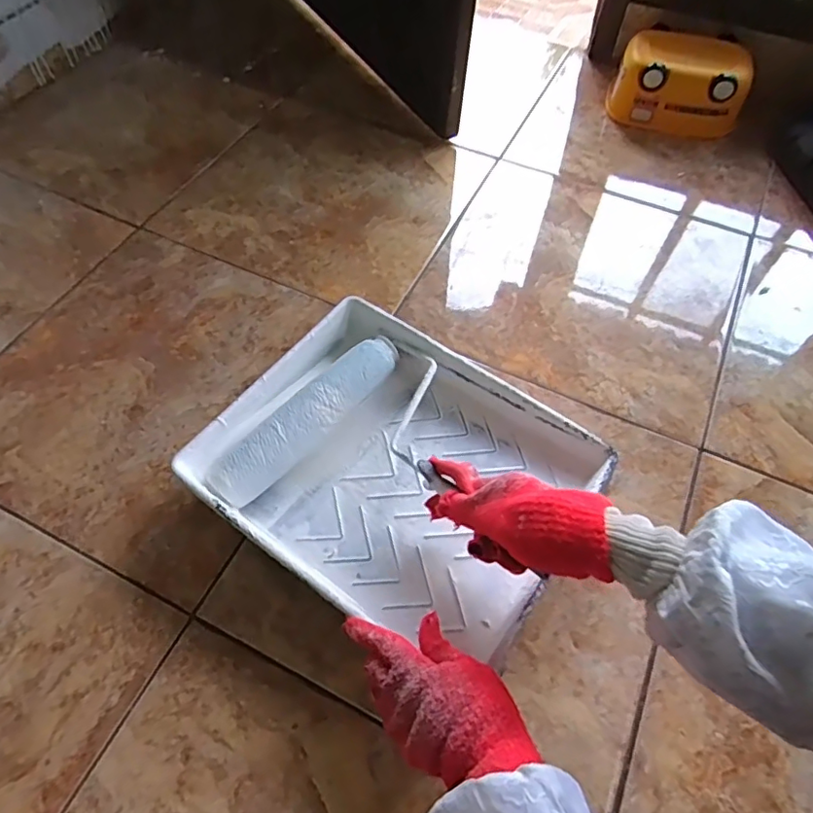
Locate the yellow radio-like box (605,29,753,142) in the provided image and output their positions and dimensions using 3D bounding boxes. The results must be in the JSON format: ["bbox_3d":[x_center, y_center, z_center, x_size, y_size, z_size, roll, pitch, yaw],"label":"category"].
[{"bbox_3d":[0.457,-0.542,0.945,0.201,0.105,0.107,10,59,5],"label":"yellow radio-like box"}]

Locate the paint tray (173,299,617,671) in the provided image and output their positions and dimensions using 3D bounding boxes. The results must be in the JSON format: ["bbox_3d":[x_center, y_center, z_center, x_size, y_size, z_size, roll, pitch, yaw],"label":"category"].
[{"bbox_3d":[-0.010,0.069,0.572,0.345,0.068,0.278,33,62,19],"label":"paint tray"}]

